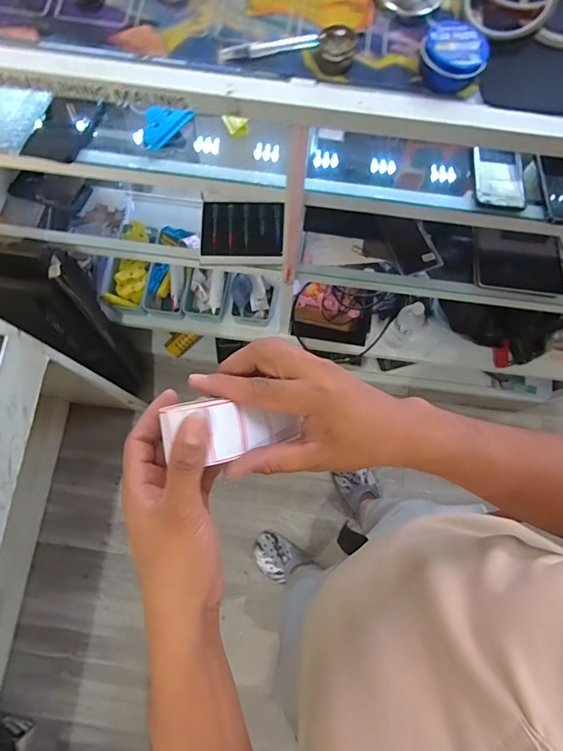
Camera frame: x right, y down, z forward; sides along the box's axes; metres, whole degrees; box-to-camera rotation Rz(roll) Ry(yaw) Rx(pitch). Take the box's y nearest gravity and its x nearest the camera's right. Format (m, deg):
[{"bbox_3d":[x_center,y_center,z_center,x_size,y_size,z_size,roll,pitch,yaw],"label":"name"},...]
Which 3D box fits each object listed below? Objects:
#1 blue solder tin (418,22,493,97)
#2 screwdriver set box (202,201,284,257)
[{"bbox_3d":[0.170,-0.315,0.424,0.061,0.032,0.052,40,79,8],"label":"blue solder tin"},{"bbox_3d":[-0.079,-0.305,0.881,0.164,0.015,0.132,-2,77,-2],"label":"screwdriver set box"}]

